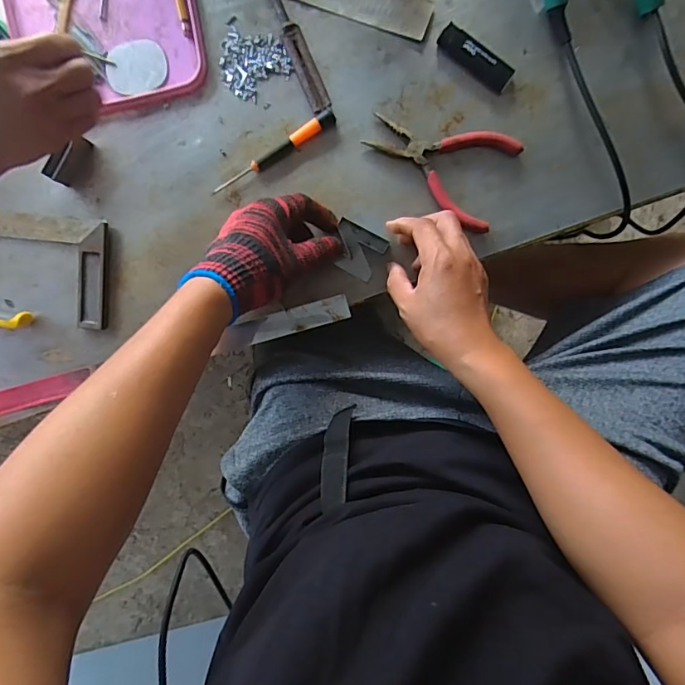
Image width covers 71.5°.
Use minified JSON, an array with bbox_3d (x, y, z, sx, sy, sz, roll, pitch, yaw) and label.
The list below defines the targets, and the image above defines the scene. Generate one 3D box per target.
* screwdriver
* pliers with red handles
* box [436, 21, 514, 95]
[{"bbox_3d":[-0.068,-0.188,0.476,0.140,0.014,0.014,-33,93,5],"label":"screwdriver"},{"bbox_3d":[0.093,-0.178,0.468,0.143,0.018,0.090,24,96,0],"label":"pliers with red handles"},{"bbox_3d":[0.129,-0.275,0.461,0.078,0.012,0.024,39,96,-1],"label":"box"}]

